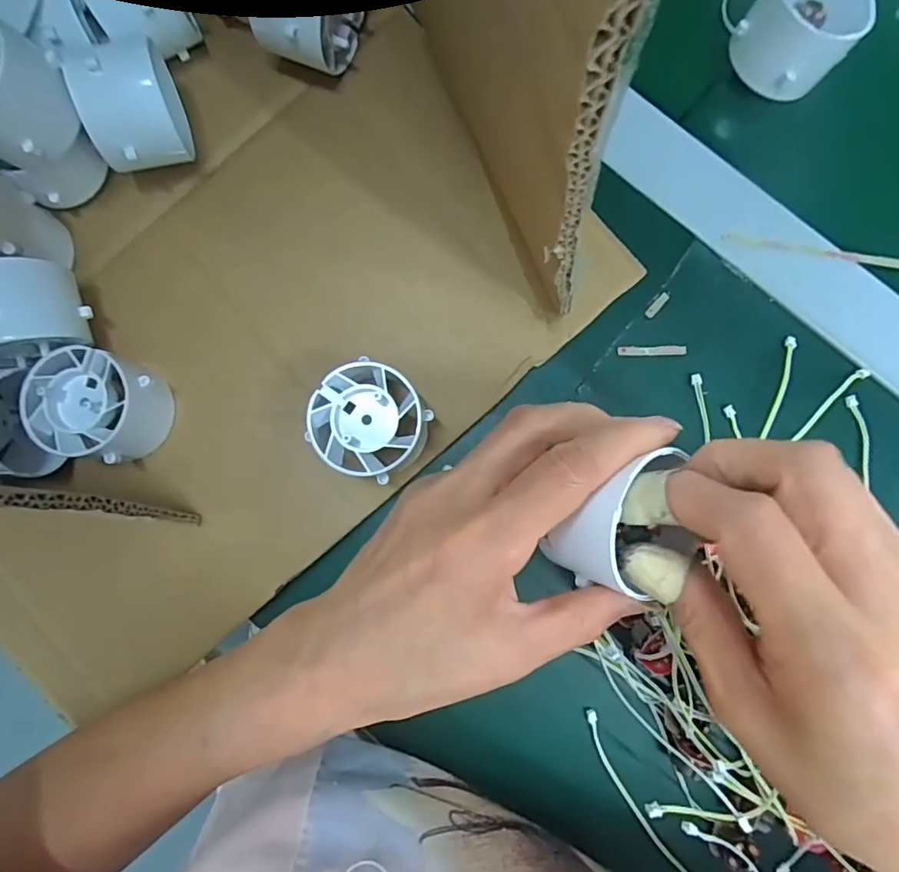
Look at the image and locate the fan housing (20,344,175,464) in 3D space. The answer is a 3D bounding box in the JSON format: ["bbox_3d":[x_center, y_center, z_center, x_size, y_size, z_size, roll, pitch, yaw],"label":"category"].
[{"bbox_3d":[-0.159,-0.013,0.247,0.047,0.037,0.045,0,89,5],"label":"fan housing"}]

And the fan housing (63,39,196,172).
[{"bbox_3d":[-0.140,-0.146,0.247,0.036,0.055,0.046,-9,85,0],"label":"fan housing"}]

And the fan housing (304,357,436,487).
[{"bbox_3d":[-0.035,-0.005,0.245,0.049,0.038,0.046,0,89,5],"label":"fan housing"}]

